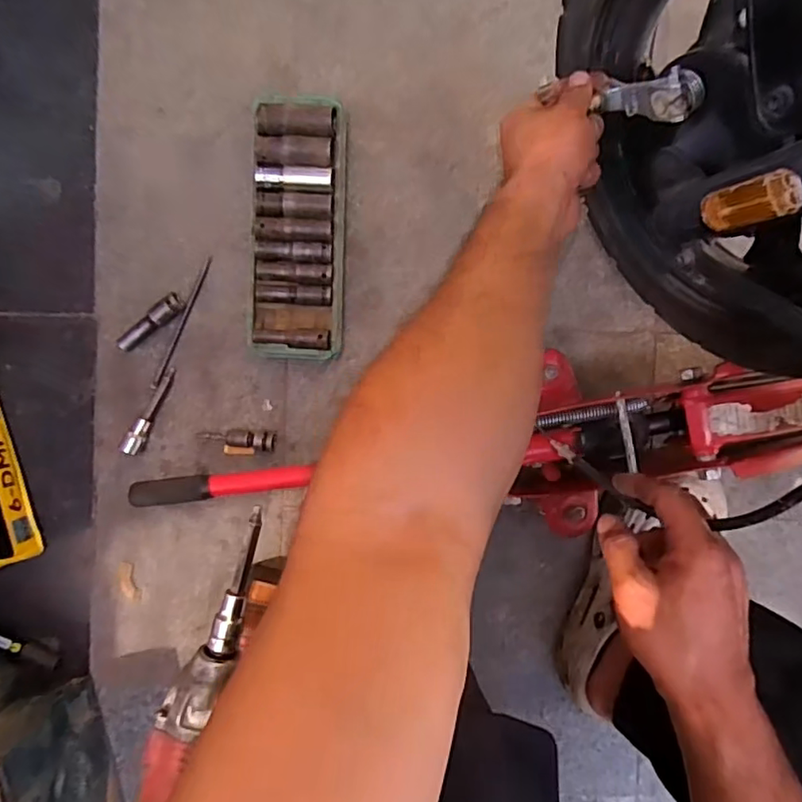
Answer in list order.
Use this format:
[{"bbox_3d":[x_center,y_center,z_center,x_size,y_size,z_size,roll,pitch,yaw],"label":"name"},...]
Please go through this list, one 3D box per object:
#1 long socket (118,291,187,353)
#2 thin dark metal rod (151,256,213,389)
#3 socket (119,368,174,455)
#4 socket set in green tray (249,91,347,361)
[{"bbox_3d":[-0.264,-0.082,0.603,0.081,0.025,0.019,-41,91,0],"label":"long socket"},{"bbox_3d":[-0.235,-0.084,0.617,0.010,0.009,0.151,22,91,-1],"label":"thin dark metal rod"},{"bbox_3d":[-0.267,0.011,0.608,0.018,0.019,0.097,25,91,-1],"label":"socket"},{"bbox_3d":[-0.106,-0.179,0.600,0.094,0.030,0.263,2,91,-1],"label":"socket set in green tray"}]

